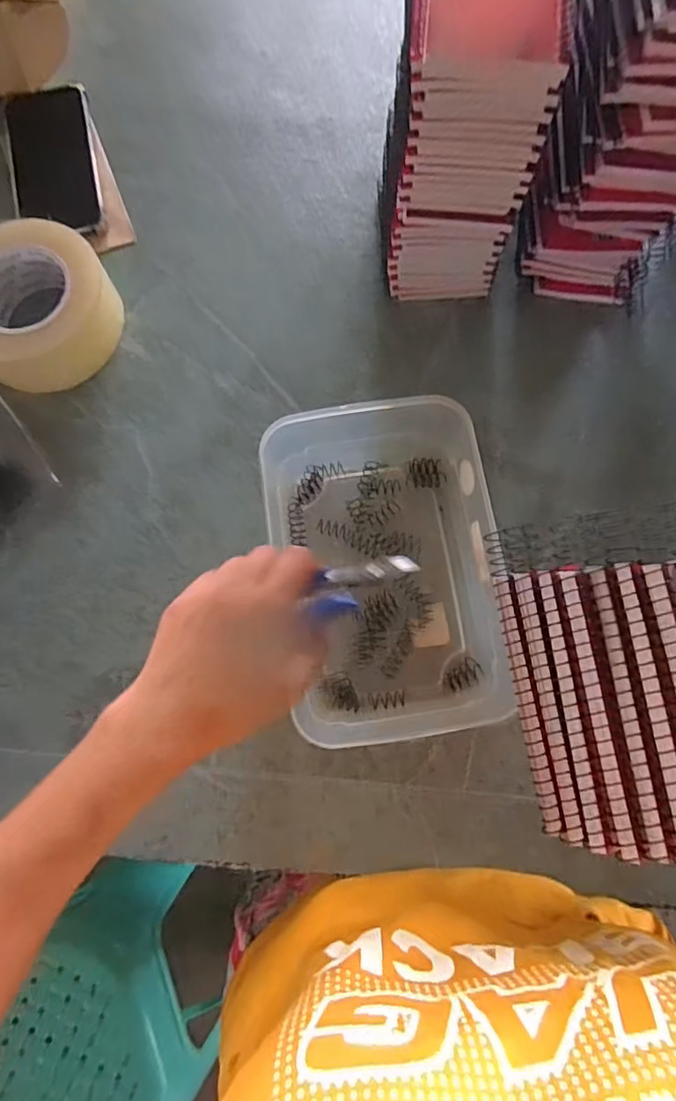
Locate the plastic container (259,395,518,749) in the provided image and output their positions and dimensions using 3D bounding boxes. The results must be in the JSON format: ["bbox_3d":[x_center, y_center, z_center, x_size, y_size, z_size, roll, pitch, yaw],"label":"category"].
[{"bbox_3d":[0.035,0.011,0.399,0.161,0.065,0.238,-8,77,-1],"label":"plastic container"}]

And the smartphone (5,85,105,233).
[{"bbox_3d":[-0.273,-0.372,0.529,0.079,0.014,0.173,-12,78,-3],"label":"smartphone"}]

